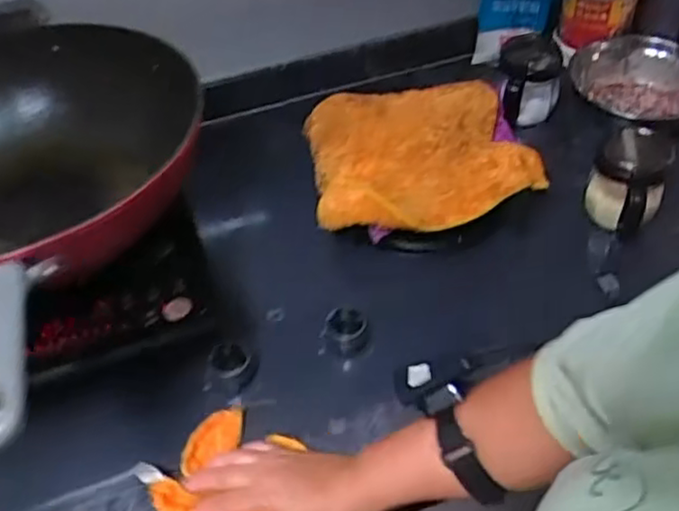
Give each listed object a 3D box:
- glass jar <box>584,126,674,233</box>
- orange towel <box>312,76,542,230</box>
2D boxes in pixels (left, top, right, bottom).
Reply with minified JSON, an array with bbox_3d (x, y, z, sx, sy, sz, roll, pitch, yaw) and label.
[{"bbox_3d":[0.304,-0.079,0.730,0.072,0.098,0.072,-2,46,3],"label":"glass jar"},{"bbox_3d":[0.090,-0.117,0.766,0.232,0.071,0.180,-6,44,-4],"label":"orange towel"}]

